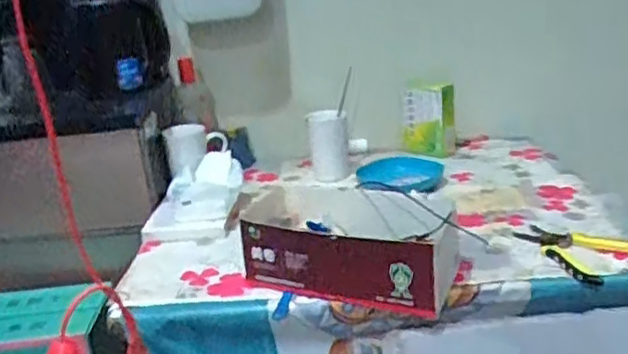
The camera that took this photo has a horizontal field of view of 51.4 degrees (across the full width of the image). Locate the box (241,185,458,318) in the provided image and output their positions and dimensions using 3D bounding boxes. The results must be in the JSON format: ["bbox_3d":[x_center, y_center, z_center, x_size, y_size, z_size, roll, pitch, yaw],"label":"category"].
[{"bbox_3d":[0.042,0.086,0.829,0.252,0.099,0.129,5,21,26],"label":"box"}]

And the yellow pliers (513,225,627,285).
[{"bbox_3d":[0.345,0.093,0.864,0.122,0.024,0.146,-14,21,-25],"label":"yellow pliers"}]

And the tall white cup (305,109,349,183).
[{"bbox_3d":[0.028,-0.059,1.199,0.072,0.122,0.060,-5,19,0],"label":"tall white cup"}]

